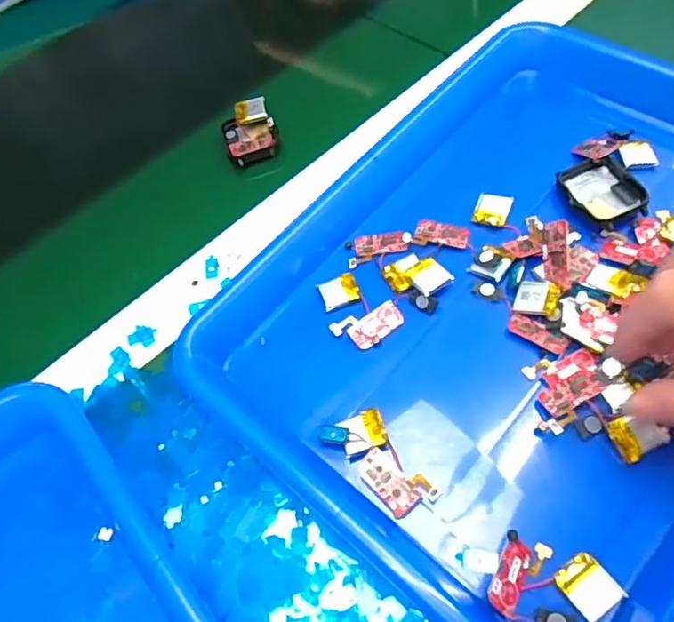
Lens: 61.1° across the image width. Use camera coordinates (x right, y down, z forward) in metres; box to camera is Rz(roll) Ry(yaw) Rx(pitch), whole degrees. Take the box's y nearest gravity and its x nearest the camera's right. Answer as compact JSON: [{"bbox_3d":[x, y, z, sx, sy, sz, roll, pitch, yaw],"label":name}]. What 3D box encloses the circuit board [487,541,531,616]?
[{"bbox_3d":[0.072,0.109,0.235,0.013,0.004,0.028,36,59,1],"label":"circuit board"}]

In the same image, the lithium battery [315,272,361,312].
[{"bbox_3d":[0.001,-0.011,0.319,0.021,0.004,0.019,-22,58,-5],"label":"lithium battery"}]

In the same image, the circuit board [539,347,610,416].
[{"bbox_3d":[0.113,0.034,0.275,0.037,0.007,0.022,-30,60,-9],"label":"circuit board"}]

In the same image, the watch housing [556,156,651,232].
[{"bbox_3d":[0.151,-0.068,0.325,0.040,0.009,0.044,-17,59,-2],"label":"watch housing"}]

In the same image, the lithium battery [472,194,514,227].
[{"bbox_3d":[0.091,-0.060,0.333,0.020,0.004,0.019,18,64,18],"label":"lithium battery"}]

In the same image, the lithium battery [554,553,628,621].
[{"bbox_3d":[0.104,0.113,0.233,0.019,0.004,0.022,-33,60,-11],"label":"lithium battery"}]

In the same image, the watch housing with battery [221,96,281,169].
[{"bbox_3d":[-0.061,-0.125,0.398,0.036,0.014,0.048,-19,59,-3],"label":"watch housing with battery"}]

